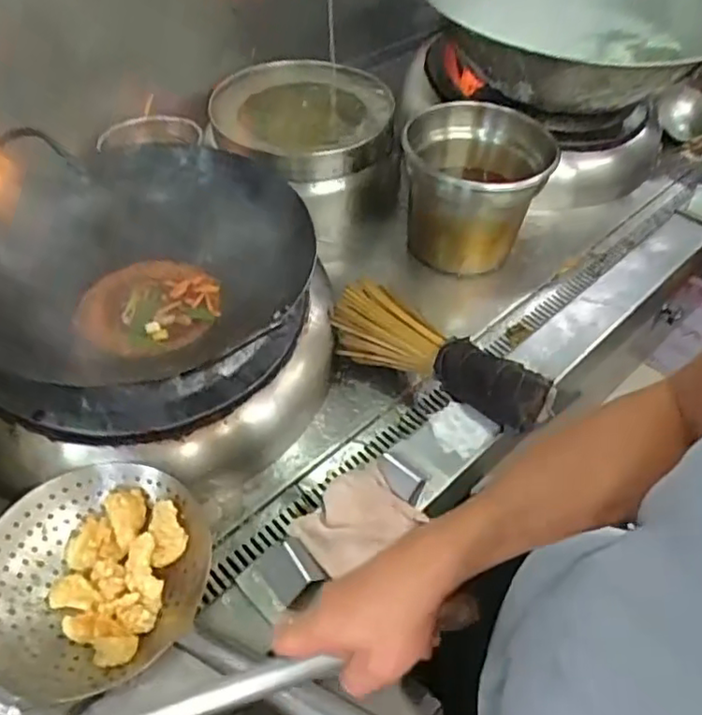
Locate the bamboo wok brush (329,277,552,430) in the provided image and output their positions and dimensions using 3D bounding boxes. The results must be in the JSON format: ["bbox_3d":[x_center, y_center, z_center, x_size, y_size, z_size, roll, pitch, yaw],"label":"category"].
[{"bbox_3d":[0.111,-0.003,0.828,0.309,0.073,0.115,26,52,22],"label":"bamboo wok brush"}]

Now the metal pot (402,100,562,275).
[{"bbox_3d":[0.193,-0.275,1.016,0.225,0.202,0.246,0,47,0],"label":"metal pot"}]

